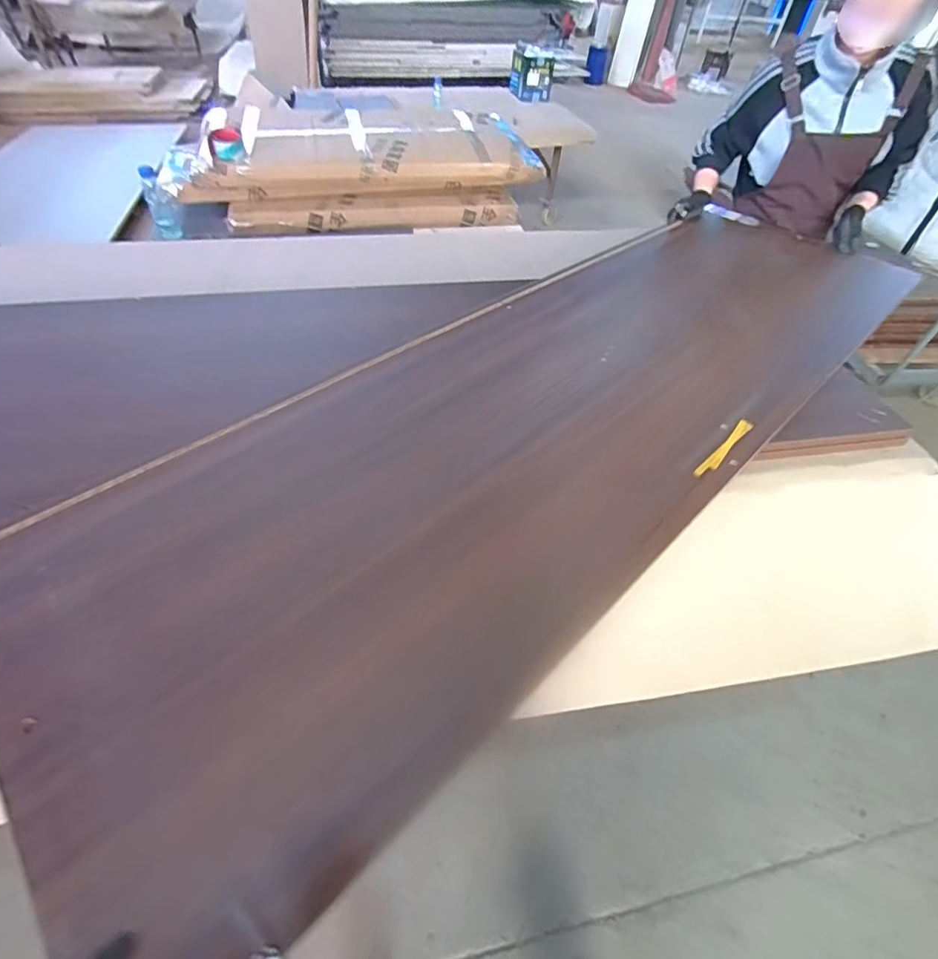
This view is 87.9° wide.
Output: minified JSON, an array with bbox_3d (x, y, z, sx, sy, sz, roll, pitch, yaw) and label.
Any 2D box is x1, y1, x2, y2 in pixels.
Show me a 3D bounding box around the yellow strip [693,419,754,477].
[{"bbox_3d":[0.403,-0.050,0.765,0.021,0.004,0.172,36,57,29],"label":"yellow strip"}]

